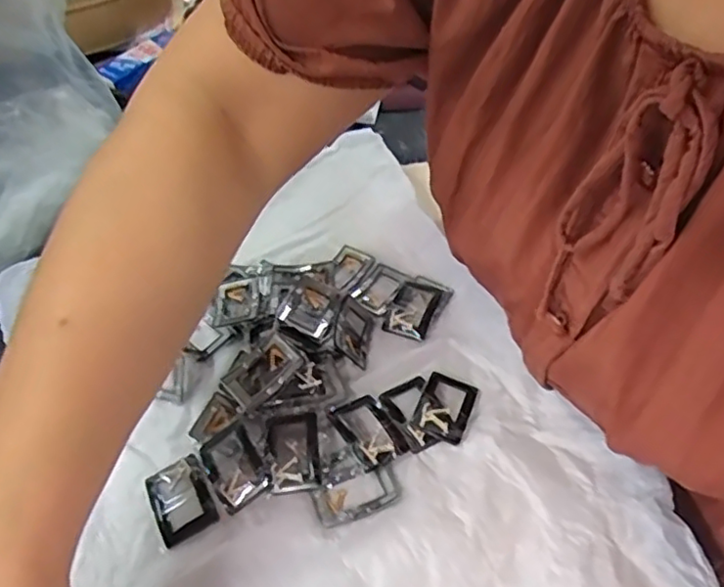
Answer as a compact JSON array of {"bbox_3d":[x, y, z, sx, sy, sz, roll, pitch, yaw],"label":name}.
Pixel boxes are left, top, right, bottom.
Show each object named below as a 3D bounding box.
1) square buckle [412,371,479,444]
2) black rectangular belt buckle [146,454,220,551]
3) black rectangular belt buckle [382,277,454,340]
[{"bbox_3d":[0.046,0.060,0.342,0.029,0.004,0.043,16,49,18],"label":"square buckle"},{"bbox_3d":[-0.093,0.105,0.315,0.029,0.004,0.041,-31,55,-10],"label":"black rectangular belt buckle"},{"bbox_3d":[0.034,0.009,0.396,0.031,0.008,0.047,22,57,27],"label":"black rectangular belt buckle"}]

